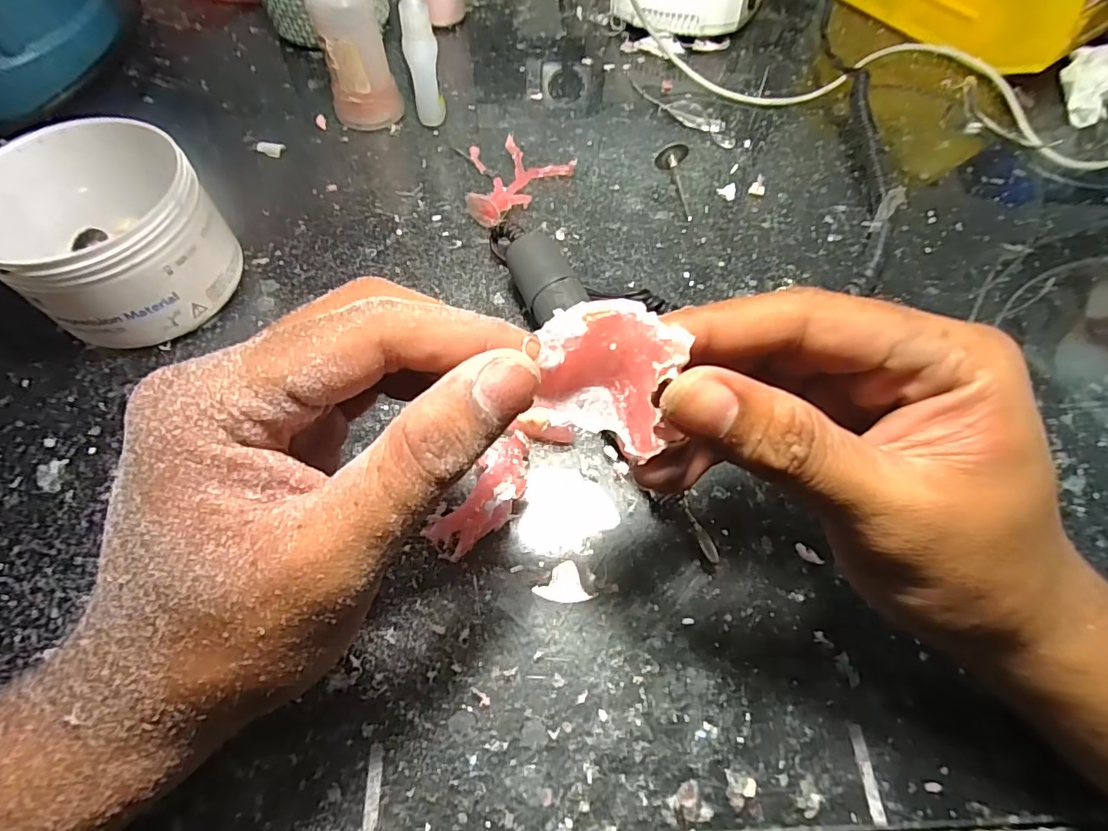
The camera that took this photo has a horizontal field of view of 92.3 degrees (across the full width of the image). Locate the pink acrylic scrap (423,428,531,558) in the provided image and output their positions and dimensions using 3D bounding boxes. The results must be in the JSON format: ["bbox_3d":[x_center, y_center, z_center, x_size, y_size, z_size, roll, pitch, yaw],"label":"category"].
[{"bbox_3d":[-0.026,0.033,0.219,0.023,0.018,0.056,35,67,16],"label":"pink acrylic scrap"}]

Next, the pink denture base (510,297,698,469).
[{"bbox_3d":[0.014,-0.009,0.136,0.034,0.026,0.030,16,63,7],"label":"pink denture base"}]

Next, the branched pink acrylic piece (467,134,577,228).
[{"bbox_3d":[-0.018,-0.139,0.313,0.062,0.020,0.069,-2,62,-2],"label":"branched pink acrylic piece"}]

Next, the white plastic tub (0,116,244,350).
[{"bbox_3d":[-0.209,-0.082,0.253,0.105,0.063,0.088,29,65,14],"label":"white plastic tub"}]

